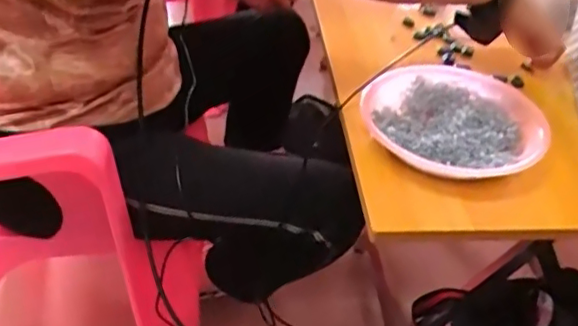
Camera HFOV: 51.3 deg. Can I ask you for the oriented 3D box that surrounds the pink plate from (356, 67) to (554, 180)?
[{"bbox_3d":[0.176,-0.055,0.652,0.185,0.030,0.193,2,39,-1],"label":"pink plate"}]

